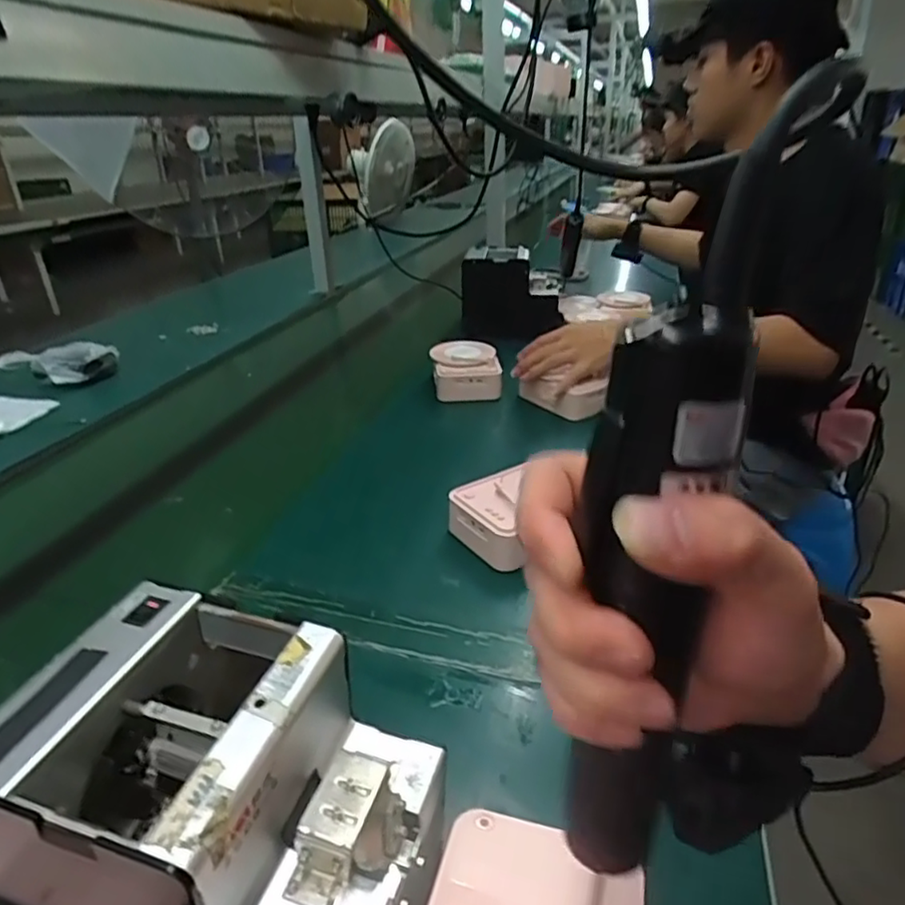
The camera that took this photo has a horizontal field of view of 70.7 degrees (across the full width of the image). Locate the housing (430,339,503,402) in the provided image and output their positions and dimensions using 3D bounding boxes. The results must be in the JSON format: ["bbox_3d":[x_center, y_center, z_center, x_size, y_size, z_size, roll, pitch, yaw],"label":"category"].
[{"bbox_3d":[0.020,-0.128,0.989,0.098,0.060,0.119,-4,27,-5],"label":"housing"}]

